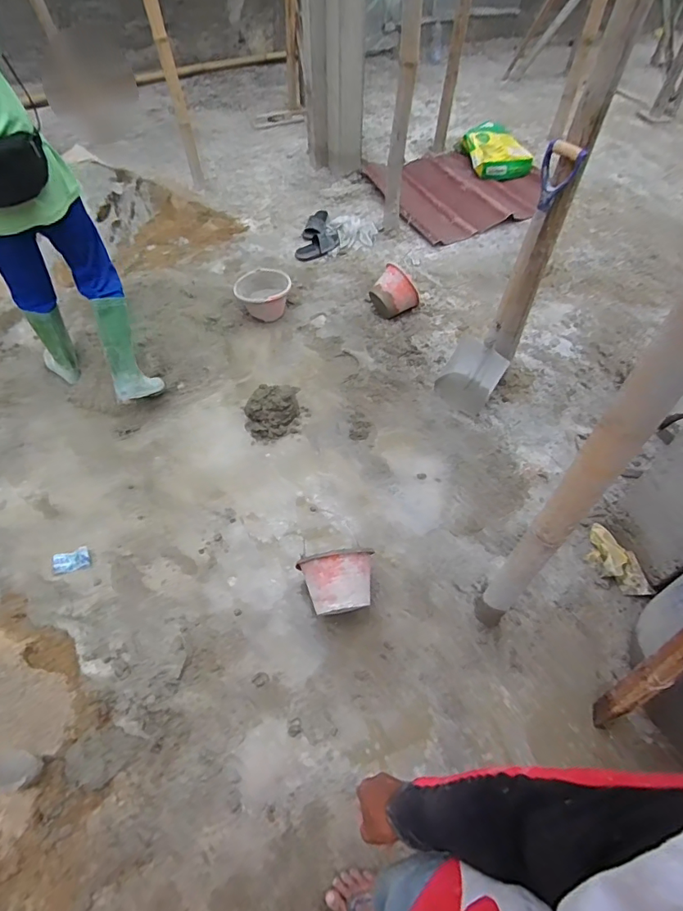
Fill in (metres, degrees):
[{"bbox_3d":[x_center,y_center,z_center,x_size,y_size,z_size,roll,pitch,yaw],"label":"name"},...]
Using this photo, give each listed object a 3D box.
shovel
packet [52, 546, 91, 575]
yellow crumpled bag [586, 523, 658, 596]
[{"bbox_3d":[0.528,-0.527,1.664,0.223,0.909,0.218,17,54,10],"label":"shovel"},{"bbox_3d":[-0.855,0.332,1.534,0.108,0.026,0.077,-16,56,-13],"label":"packet"},{"bbox_3d":[0.881,0.343,1.570,0.108,0.051,0.256,-20,57,-15],"label":"yellow crumpled bag"}]

